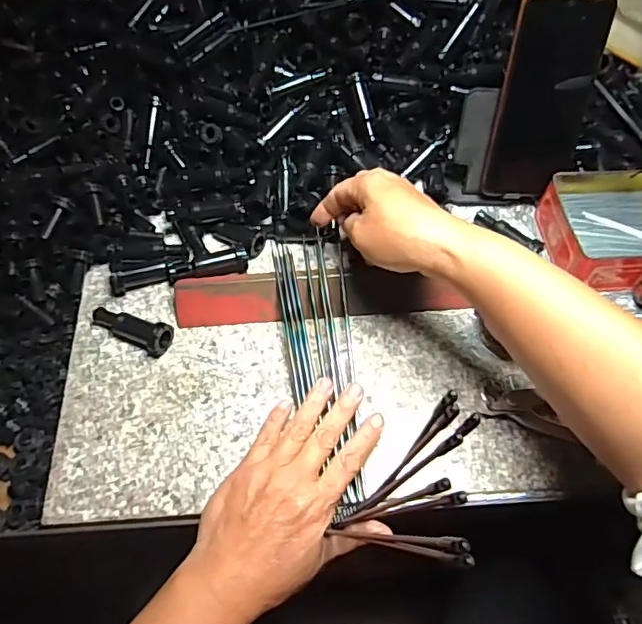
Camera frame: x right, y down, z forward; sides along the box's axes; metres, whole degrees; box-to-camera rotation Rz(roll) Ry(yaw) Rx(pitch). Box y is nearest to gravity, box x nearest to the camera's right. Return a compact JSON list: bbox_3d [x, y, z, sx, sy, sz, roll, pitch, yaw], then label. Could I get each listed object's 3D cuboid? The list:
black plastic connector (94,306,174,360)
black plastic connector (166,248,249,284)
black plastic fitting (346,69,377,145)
[{"bbox_3d":[-0.152,0.010,0.449,0.068,0.022,0.024,24,61,14],"label":"black plastic connector"},{"bbox_3d":[-0.095,-0.038,0.475,0.068,0.020,0.015,-10,59,-7],"label":"black plastic connector"},{"bbox_3d":[0.042,-0.200,0.546,0.015,0.010,0.067,-17,96,-11],"label":"black plastic fitting"}]

